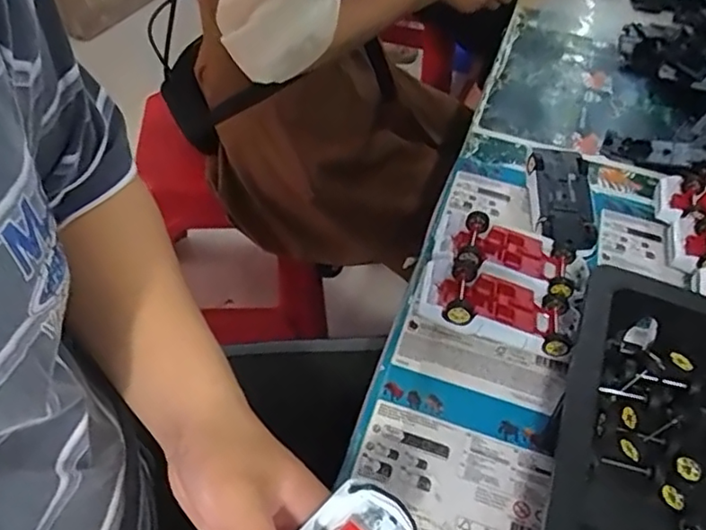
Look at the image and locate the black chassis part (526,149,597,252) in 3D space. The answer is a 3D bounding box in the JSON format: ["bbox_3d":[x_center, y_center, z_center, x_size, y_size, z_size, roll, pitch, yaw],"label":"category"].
[{"bbox_3d":[0.195,-0.062,0.560,0.055,0.016,0.119,3,59,-2],"label":"black chassis part"}]

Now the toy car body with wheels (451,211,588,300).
[{"bbox_3d":[0.137,-0.005,0.511,0.117,0.032,0.071,20,48,14],"label":"toy car body with wheels"}]

